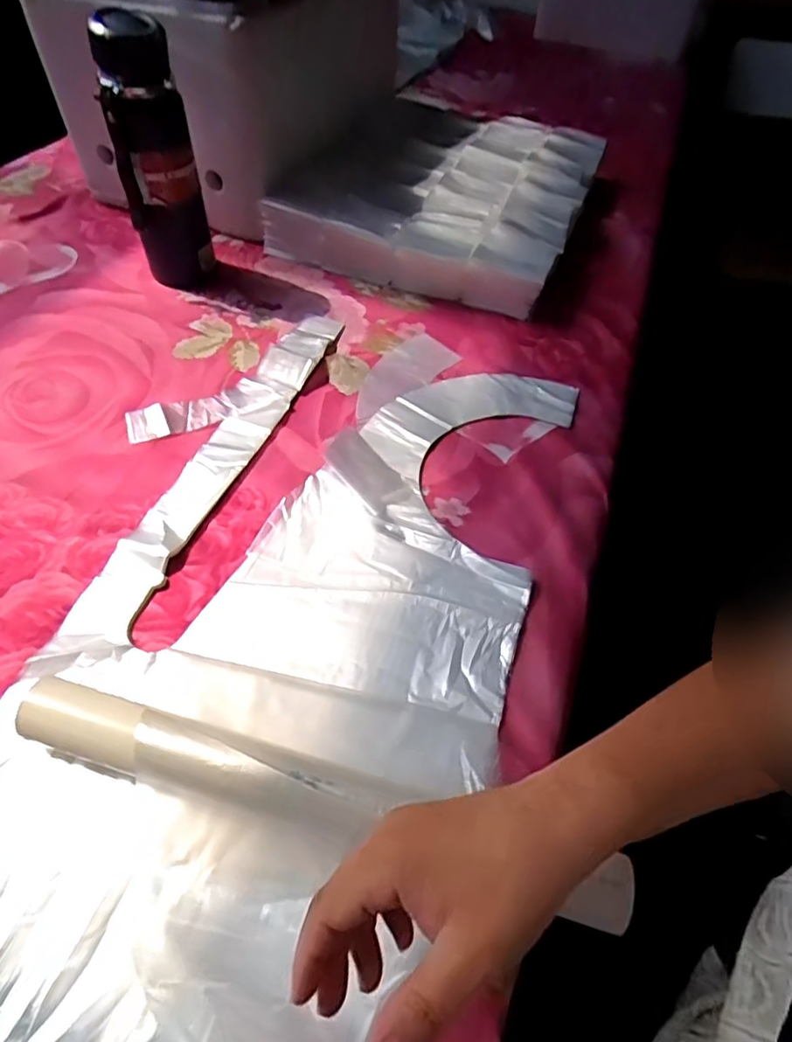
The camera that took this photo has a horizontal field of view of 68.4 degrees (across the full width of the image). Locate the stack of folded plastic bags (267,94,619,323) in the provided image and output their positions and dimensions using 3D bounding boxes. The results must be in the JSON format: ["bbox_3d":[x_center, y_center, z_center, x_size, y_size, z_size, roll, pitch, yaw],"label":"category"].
[{"bbox_3d":[0.074,-0.453,0.804,0.346,0.100,0.417,19,53,10],"label":"stack of folded plastic bags"}]

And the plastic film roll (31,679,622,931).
[{"bbox_3d":[-0.048,0.159,0.337,0.357,0.032,0.038,15,53,6],"label":"plastic film roll"}]

